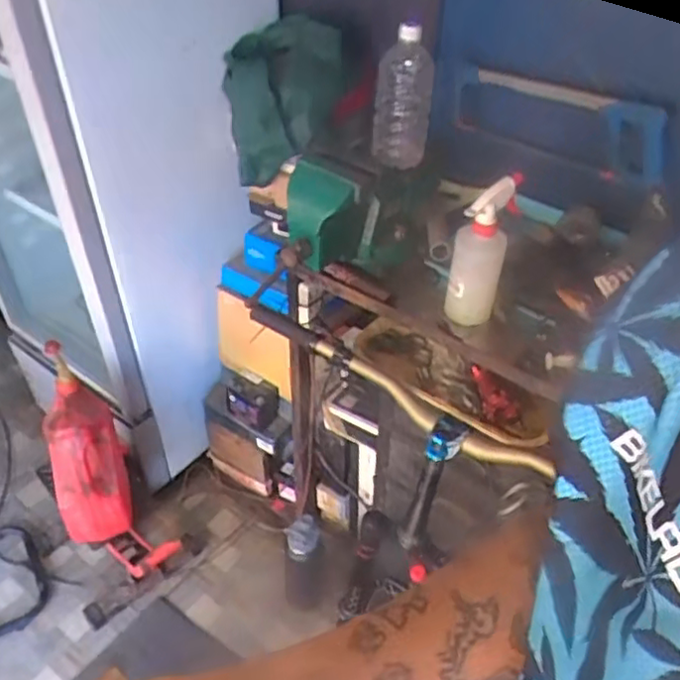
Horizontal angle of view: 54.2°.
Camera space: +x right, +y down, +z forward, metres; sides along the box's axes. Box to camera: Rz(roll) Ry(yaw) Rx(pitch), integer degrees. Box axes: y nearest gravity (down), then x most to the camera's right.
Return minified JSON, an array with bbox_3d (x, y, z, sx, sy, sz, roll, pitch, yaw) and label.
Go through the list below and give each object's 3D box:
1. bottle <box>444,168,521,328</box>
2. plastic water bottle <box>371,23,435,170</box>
[{"bbox_3d":[0.205,-0.131,0.968,0.079,0.222,0.078,10,42,10],"label":"bottle"},{"bbox_3d":[0.095,-0.363,1.023,0.087,0.210,0.091,7,42,6],"label":"plastic water bottle"}]

